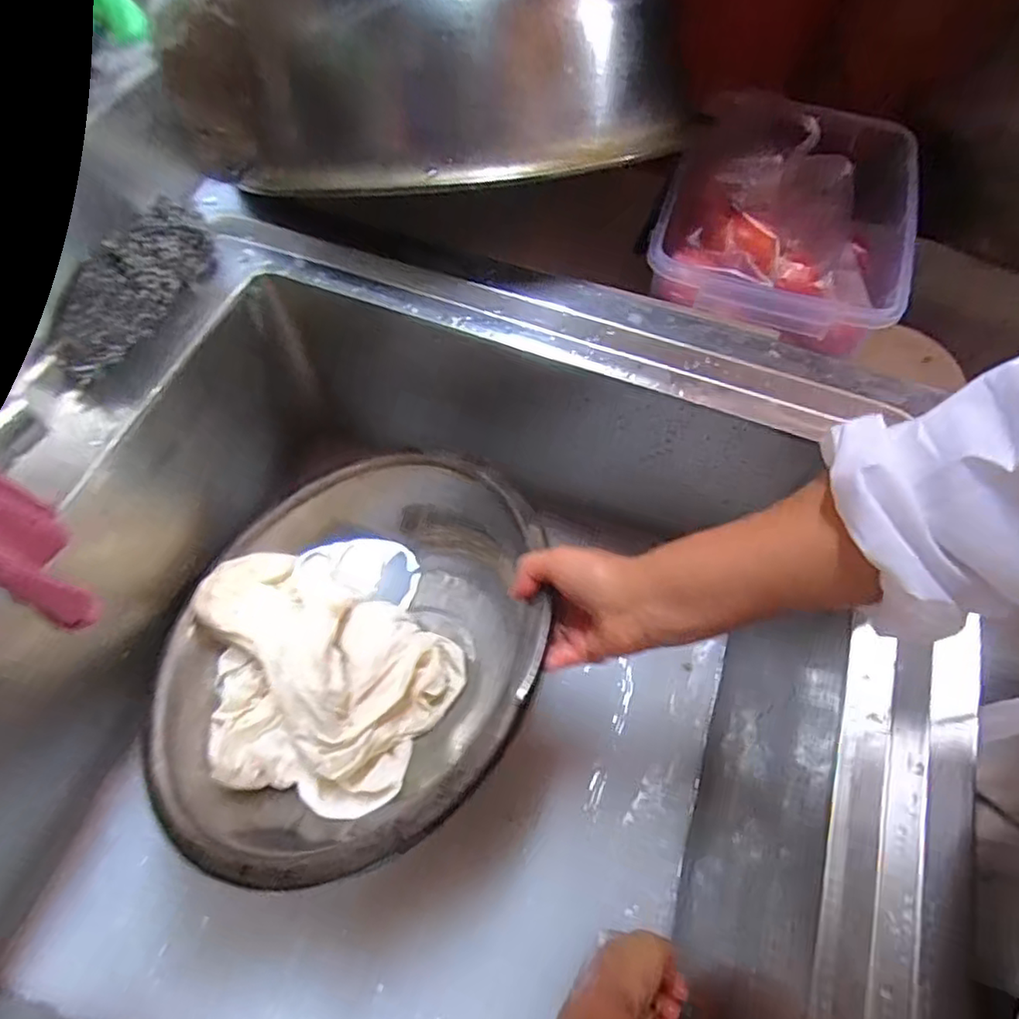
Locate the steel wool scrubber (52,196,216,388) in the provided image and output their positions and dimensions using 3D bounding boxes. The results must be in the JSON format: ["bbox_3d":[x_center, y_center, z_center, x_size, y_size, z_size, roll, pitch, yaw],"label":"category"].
[{"bbox_3d":[-0.281,-0.164,0.454,0.058,0.047,0.159,24,64,10],"label":"steel wool scrubber"}]

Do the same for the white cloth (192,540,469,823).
[{"bbox_3d":[-0.157,0.131,0.533,0.200,0.108,0.241,-22,66,-13],"label":"white cloth"}]

